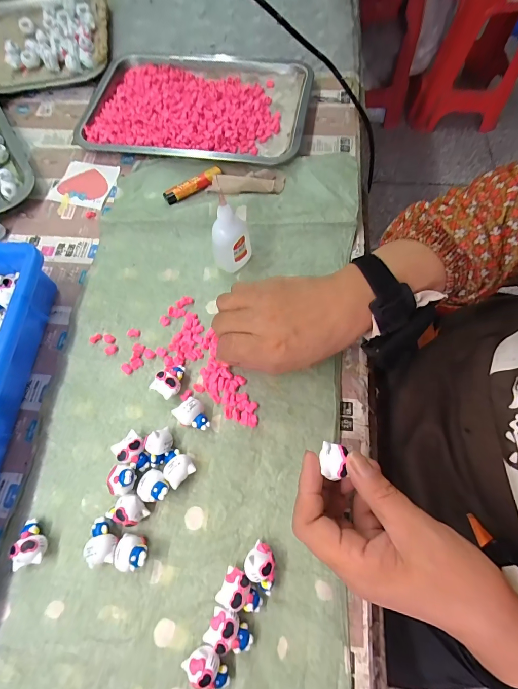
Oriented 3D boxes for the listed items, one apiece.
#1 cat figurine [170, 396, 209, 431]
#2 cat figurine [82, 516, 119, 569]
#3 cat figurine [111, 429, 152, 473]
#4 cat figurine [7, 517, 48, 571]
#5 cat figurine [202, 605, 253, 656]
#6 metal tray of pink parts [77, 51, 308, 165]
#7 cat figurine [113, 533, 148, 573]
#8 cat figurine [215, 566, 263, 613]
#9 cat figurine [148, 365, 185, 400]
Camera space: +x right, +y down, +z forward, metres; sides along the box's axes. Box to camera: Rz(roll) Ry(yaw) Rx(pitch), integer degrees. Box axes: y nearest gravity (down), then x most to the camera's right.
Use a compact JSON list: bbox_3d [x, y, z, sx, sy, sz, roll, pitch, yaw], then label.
[{"bbox_3d":[-0.061,0.068,0.310,0.025,0.022,0.032,-42,73,-14],"label":"cat figurine"},{"bbox_3d":[-0.128,0.164,0.276,0.024,0.020,0.033,3,69,3],"label":"cat figurine"},{"bbox_3d":[-0.113,0.098,0.300,0.034,0.021,0.024,42,75,16],"label":"cat figurine"},{"bbox_3d":[-0.191,0.166,0.279,0.023,0.021,0.034,-12,69,-3],"label":"cat figurine"},{"bbox_3d":[-0.021,0.217,0.250,0.035,0.021,0.028,19,70,9],"label":"cat figurine"},{"bbox_3d":[-0.092,-0.326,0.454,0.308,0.031,0.184,8,69,5],"label":"metal tray of pink parts"},{"bbox_3d":[-0.102,0.171,0.270,0.027,0.023,0.025,12,69,6],"label":"cat figurine"},{"bbox_3d":[-0.013,0.193,0.259,0.034,0.023,0.023,20,71,9],"label":"cat figurine"},{"bbox_3d":[-0.086,0.035,0.324,0.026,0.021,0.034,31,73,13],"label":"cat figurine"}]

